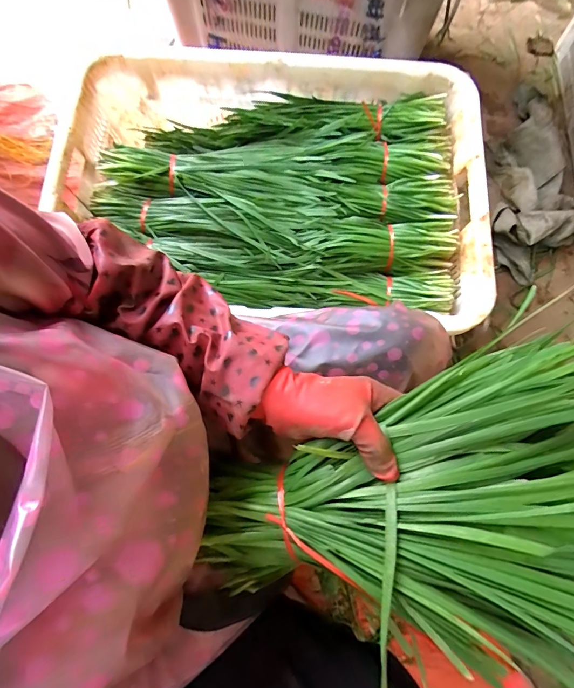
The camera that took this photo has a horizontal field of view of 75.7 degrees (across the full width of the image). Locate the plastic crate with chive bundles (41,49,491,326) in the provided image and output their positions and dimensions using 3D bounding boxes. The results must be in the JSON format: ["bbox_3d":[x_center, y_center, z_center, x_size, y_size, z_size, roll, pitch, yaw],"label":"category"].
[{"bbox_3d":[-0.023,-0.262,0.634,0.660,0.139,0.434,6,76,1],"label":"plastic crate with chive bundles"}]

